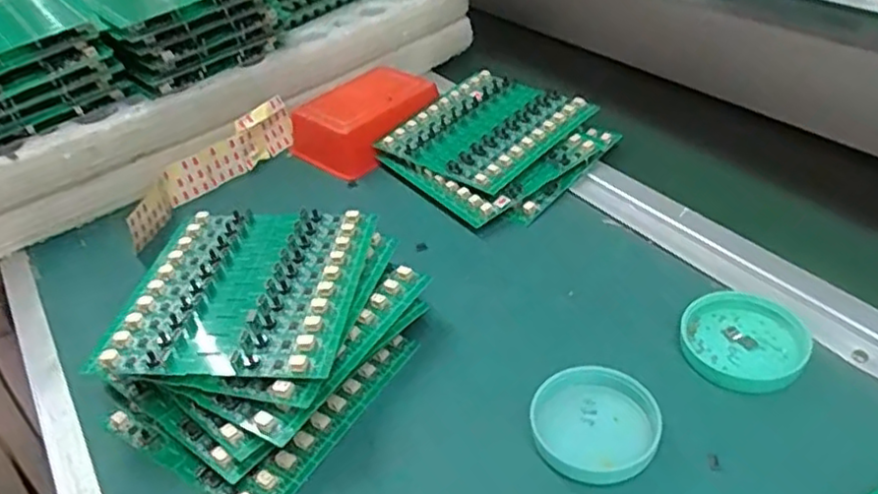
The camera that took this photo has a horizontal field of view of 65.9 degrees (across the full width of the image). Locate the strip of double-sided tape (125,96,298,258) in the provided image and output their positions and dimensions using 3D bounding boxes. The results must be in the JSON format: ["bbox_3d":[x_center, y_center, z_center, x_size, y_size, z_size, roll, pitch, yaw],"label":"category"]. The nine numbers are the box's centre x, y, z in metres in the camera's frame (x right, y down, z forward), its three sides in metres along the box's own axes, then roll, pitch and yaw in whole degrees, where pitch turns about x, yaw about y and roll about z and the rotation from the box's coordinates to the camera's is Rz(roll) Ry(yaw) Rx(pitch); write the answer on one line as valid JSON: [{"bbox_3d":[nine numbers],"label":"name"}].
[{"bbox_3d":[-0.194,-0.067,0.570,0.029,0.044,0.183,16,44,27],"label":"strip of double-sided tape"}]

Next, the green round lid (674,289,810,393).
[{"bbox_3d":[0.172,0.051,0.386,0.066,0.008,0.068,-5,39,4],"label":"green round lid"}]

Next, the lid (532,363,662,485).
[{"bbox_3d":[0.081,0.090,0.349,0.062,0.015,0.063,-5,39,4],"label":"lid"}]

